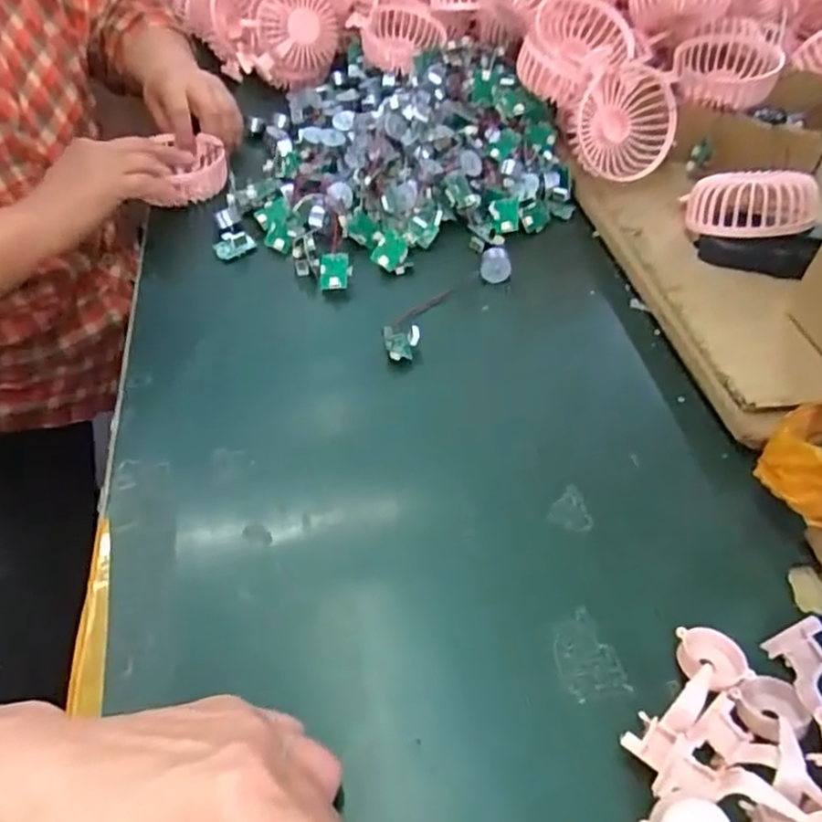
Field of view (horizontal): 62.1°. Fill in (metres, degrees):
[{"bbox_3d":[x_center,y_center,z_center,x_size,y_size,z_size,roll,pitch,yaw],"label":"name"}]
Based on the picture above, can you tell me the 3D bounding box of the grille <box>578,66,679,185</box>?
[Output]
[{"bbox_3d":[0.184,-0.244,0.578,0.083,0.084,0.023,-23,22,6],"label":"grille"}]

